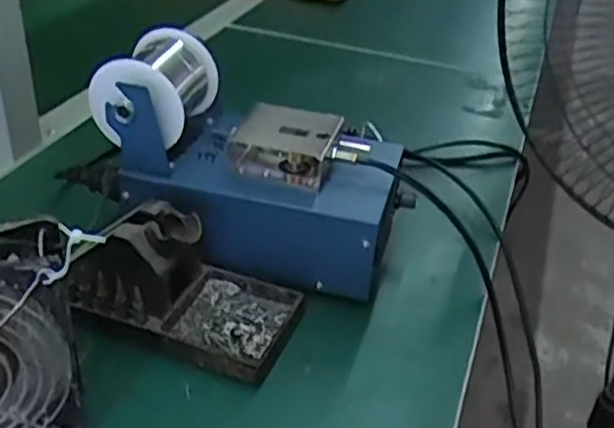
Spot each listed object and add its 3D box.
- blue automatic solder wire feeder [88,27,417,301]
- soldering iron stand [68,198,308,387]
[{"bbox_3d":[-0.037,-0.035,0.515,0.204,0.123,0.101,14,34,15],"label":"blue automatic solder wire feeder"},{"bbox_3d":[-0.072,0.037,0.462,0.136,0.064,0.080,15,34,17],"label":"soldering iron stand"}]

